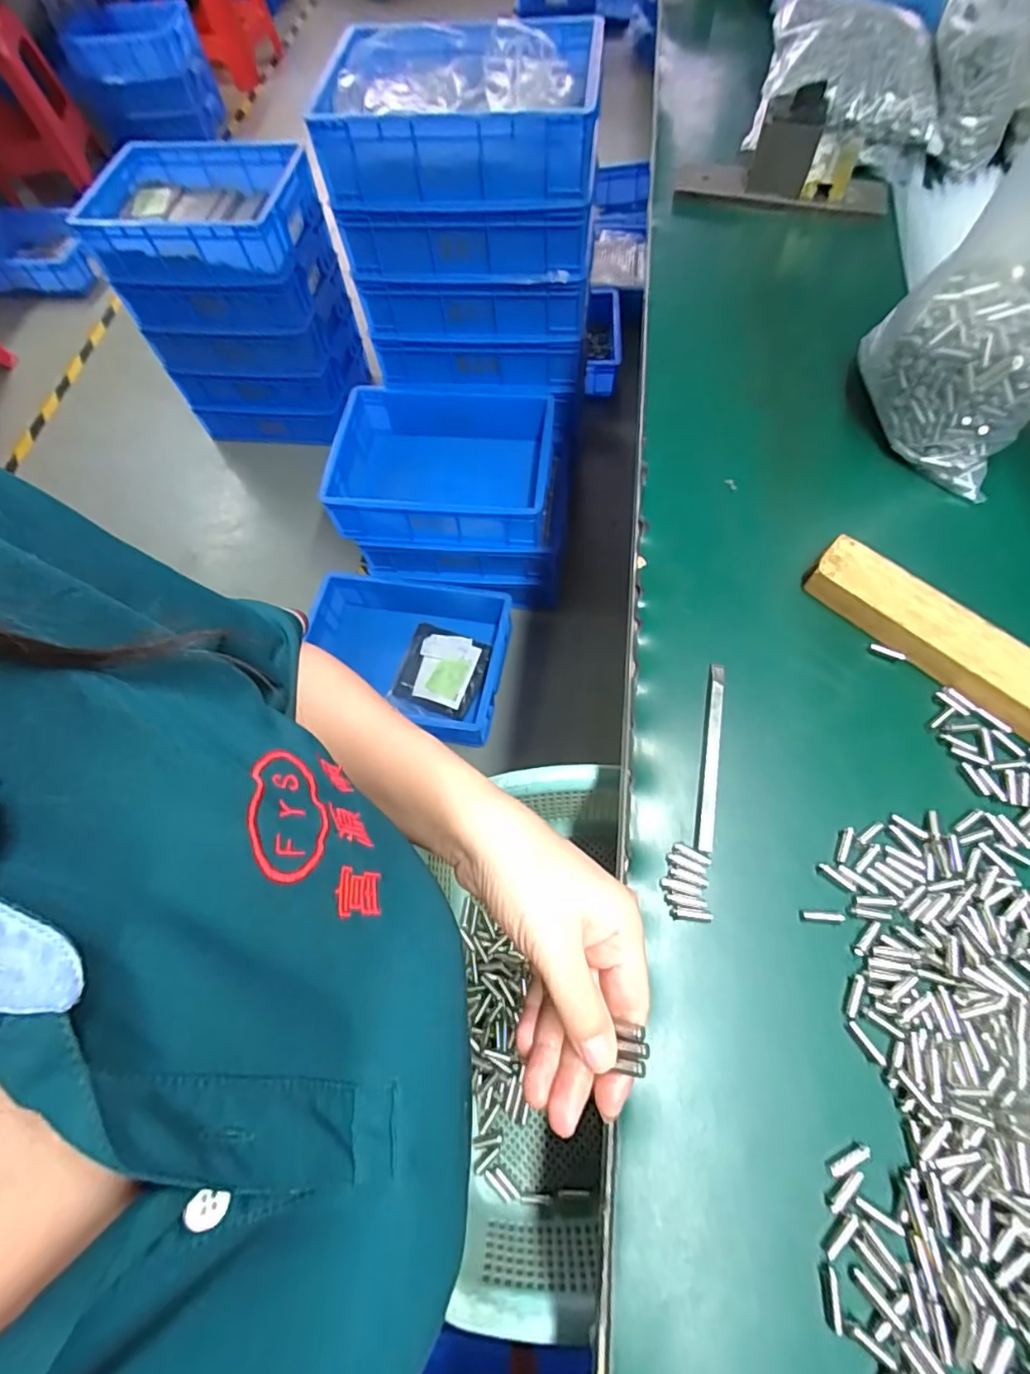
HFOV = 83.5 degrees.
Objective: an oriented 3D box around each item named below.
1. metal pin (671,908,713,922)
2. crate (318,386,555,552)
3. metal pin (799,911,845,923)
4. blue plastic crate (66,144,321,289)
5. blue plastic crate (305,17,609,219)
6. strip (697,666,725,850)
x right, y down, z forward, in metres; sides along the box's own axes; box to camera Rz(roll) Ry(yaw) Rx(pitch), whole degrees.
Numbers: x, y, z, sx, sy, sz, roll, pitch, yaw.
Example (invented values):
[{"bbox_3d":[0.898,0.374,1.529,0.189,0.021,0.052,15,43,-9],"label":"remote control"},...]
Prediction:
[{"bbox_3d":[0.098,0.126,0.317,0.022,0.004,0.005,7,66,6],"label":"metal pin"},{"bbox_3d":[-0.141,-0.428,1.132,0.406,0.123,0.301,3,65,6],"label":"crate"},{"bbox_3d":[0.167,0.124,0.312,0.022,0.004,0.005,4,65,5],"label":"metal pin"},{"bbox_3d":[-0.652,-0.982,1.198,0.440,0.112,0.298,3,65,6],"label":"blue plastic crate"},{"bbox_3d":[-0.083,-0.870,0.870,0.398,0.137,0.310,3,65,6],"label":"blue plastic crate"},{"bbox_3d":[0.120,0.039,0.352,0.010,0.008,0.121,9,66,7],"label":"strip"}]

